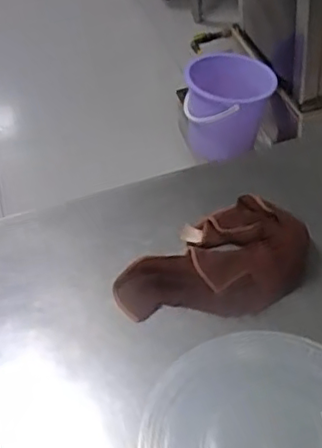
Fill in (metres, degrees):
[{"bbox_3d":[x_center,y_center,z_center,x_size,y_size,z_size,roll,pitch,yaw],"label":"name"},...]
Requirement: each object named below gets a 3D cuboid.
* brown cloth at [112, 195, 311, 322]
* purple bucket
[{"bbox_3d":[0.069,0.050,0.741,0.234,0.032,0.145,-28,49,-20],"label":"brown cloth"},{"bbox_3d":[0.189,-0.316,1.745,0.228,0.227,0.239,-3,45,4],"label":"purple bucket"}]

